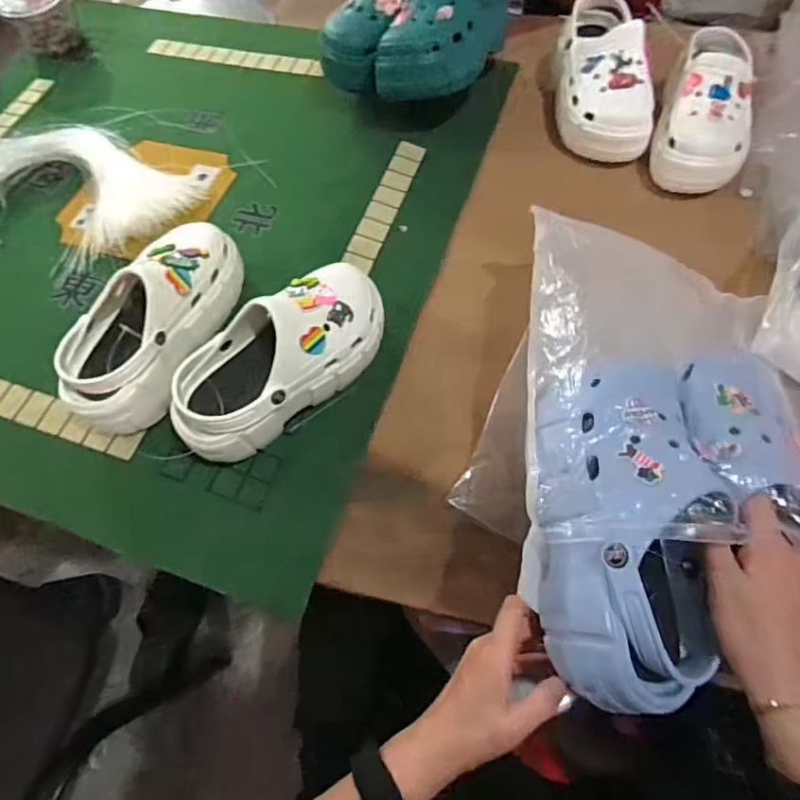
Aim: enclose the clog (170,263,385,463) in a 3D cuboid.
[{"bbox_3d":[-0.117,-0.048,0.546,0.249,0.097,0.100,-38,68,-16],"label":"clog"}]

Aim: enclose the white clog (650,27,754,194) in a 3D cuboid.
[{"bbox_3d":[0.404,-0.376,0.685,0.113,0.096,0.201,21,66,13],"label":"white clog"}]

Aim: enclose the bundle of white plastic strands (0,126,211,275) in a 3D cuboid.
[{"bbox_3d":[-0.480,-0.284,0.742,0.363,0.041,0.239,23,66,14],"label":"bundle of white plastic strands"}]

